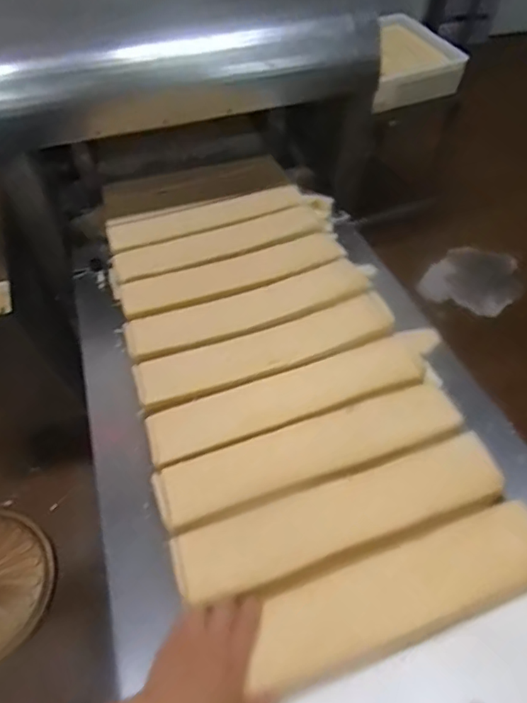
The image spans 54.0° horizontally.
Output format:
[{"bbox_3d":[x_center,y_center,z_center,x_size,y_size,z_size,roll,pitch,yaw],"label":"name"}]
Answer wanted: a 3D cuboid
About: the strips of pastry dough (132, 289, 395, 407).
[{"bbox_3d":[0.010,-0.005,0.744,0.381,0.035,0.080,-18,57,-13],"label":"strips of pastry dough"}]

